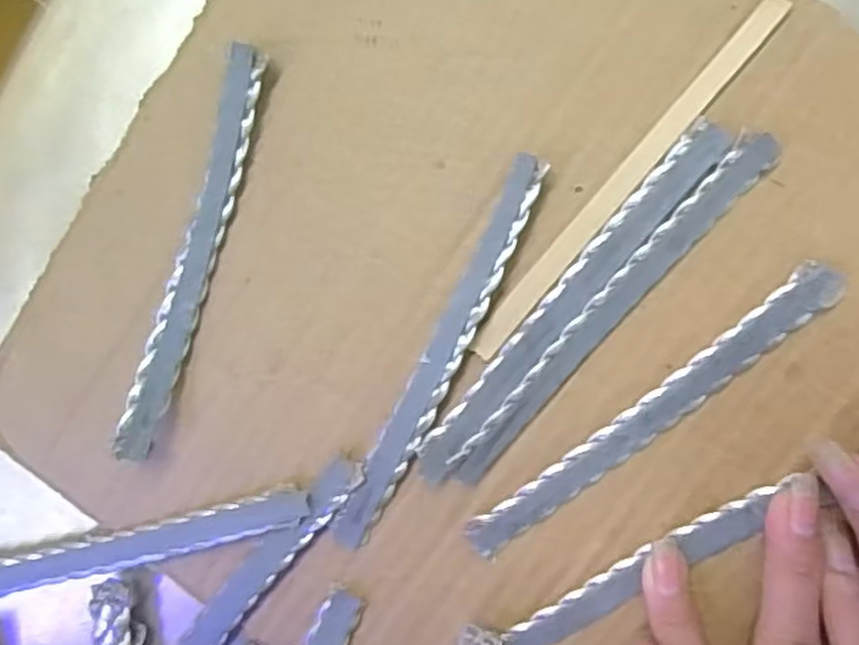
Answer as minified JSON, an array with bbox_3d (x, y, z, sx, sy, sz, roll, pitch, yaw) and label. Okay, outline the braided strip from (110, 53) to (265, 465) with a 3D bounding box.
[{"bbox_3d":[-0.076,-0.022,0.234,0.012,0.017,0.131,18,96,5],"label":"braided strip"}]

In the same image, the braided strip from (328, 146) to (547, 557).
[{"bbox_3d":[0.003,0.012,0.231,0.012,0.008,0.134,27,97,4],"label":"braided strip"}]

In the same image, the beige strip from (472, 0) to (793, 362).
[{"bbox_3d":[0.058,-0.041,0.221,0.009,0.004,0.133,40,98,3],"label":"beige strip"}]

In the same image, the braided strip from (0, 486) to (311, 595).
[{"bbox_3d":[-0.136,0.085,0.255,0.201,0.008,0.013,-16,92,8],"label":"braided strip"}]

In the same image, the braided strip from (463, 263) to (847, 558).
[{"bbox_3d":[0.067,0.029,0.227,0.134,0.005,0.014,-39,89,8],"label":"braided strip"}]

